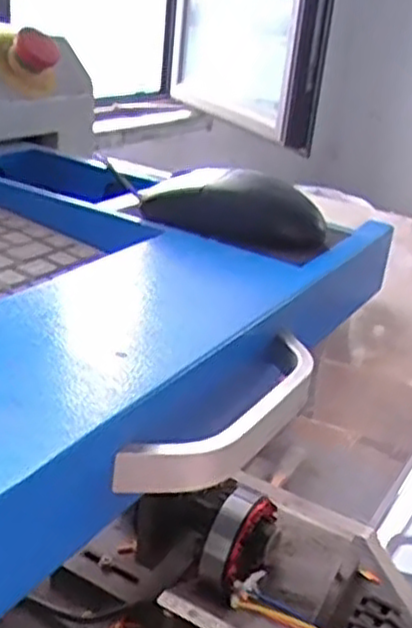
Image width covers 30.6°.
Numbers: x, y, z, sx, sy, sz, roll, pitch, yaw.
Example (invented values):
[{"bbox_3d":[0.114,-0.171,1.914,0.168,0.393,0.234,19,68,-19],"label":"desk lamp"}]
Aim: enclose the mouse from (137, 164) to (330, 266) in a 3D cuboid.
[{"bbox_3d":[0.019,-0.069,0.468,0.117,0.042,0.057,13,26,14],"label":"mouse"}]

